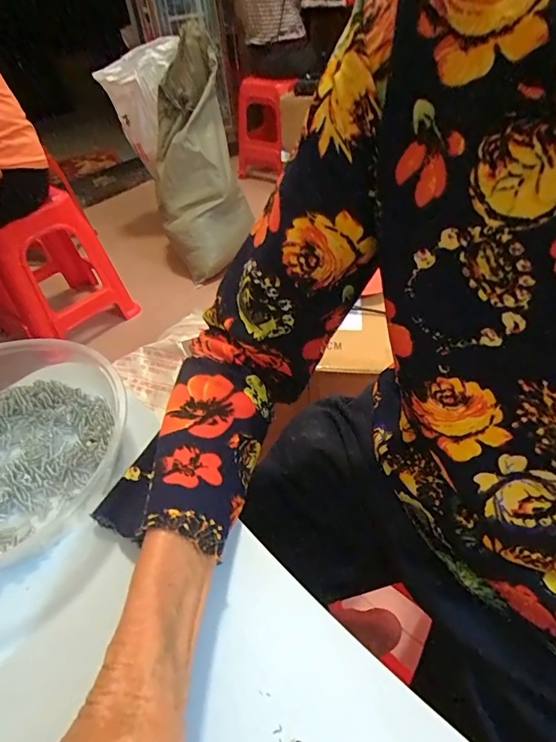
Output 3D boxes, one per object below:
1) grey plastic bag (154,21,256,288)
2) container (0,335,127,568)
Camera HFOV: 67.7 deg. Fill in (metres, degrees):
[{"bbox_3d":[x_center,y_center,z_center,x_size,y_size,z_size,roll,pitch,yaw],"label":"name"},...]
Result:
[{"bbox_3d":[-0.301,-0.787,1.568,0.326,0.858,0.227,-4,16,-1],"label":"grey plastic bag"},{"bbox_3d":[-0.207,0.053,0.299,0.162,0.046,0.196,34,56,30],"label":"container"}]

